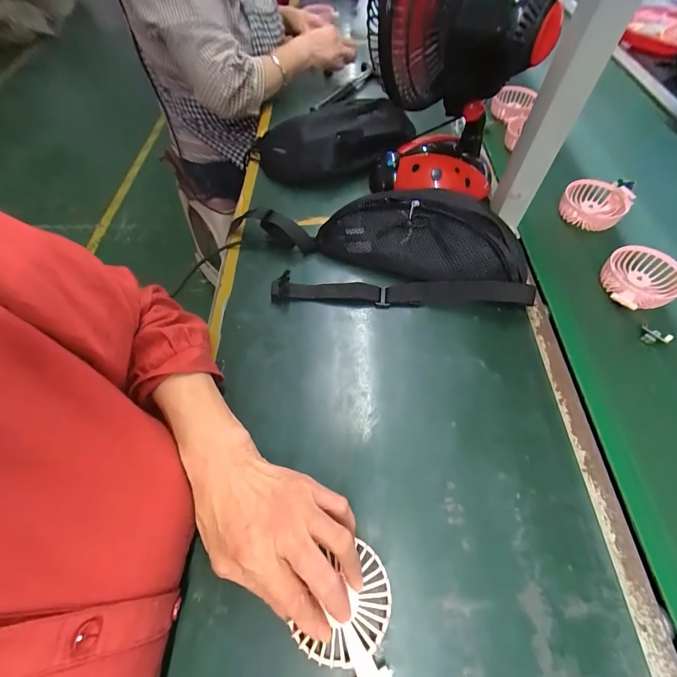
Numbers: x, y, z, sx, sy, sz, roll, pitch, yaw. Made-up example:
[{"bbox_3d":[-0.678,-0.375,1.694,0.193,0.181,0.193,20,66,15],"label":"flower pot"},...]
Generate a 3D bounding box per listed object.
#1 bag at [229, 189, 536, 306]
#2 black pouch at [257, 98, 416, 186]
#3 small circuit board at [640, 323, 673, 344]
[{"bbox_3d":[0.044,-0.123,0.457,0.405,0.082,0.142,2,59,6],"label":"bag"},{"bbox_3d":[-0.008,-0.342,0.605,0.274,0.092,0.107,-8,58,0],"label":"black pouch"},{"bbox_3d":[0.384,-0.003,0.416,0.014,0.020,0.031,-34,62,-15],"label":"small circuit board"}]

